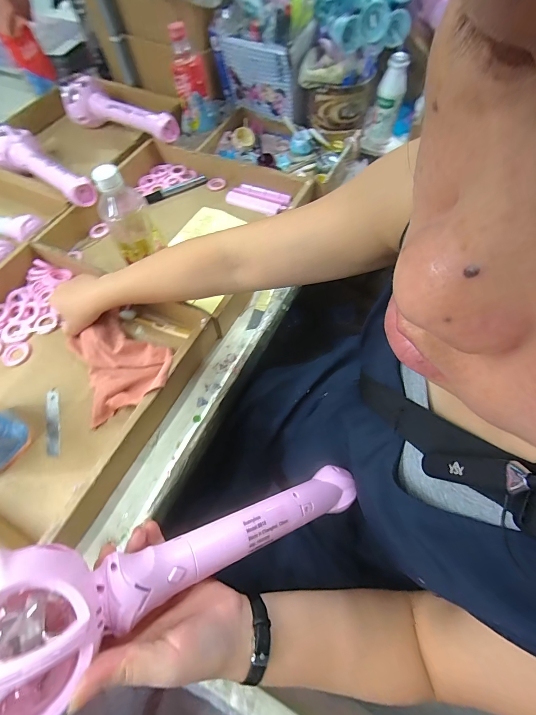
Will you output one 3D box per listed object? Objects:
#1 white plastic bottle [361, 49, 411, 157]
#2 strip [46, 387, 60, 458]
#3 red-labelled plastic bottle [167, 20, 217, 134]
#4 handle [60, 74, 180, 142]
[{"bbox_3d":[0.242,-0.523,0.668,0.063,0.153,0.076,12,63,8],"label":"white plastic bottle"},{"bbox_3d":[-0.297,0.088,0.445,0.016,0.004,0.097,-13,63,-15],"label":"strip"},{"bbox_3d":[-0.154,-0.555,0.644,0.077,0.159,0.079,-11,62,-3],"label":"red-labelled plastic bottle"},{"bbox_3d":[-0.336,-0.543,0.724,0.353,0.069,0.069,30,67,17],"label":"handle"}]

